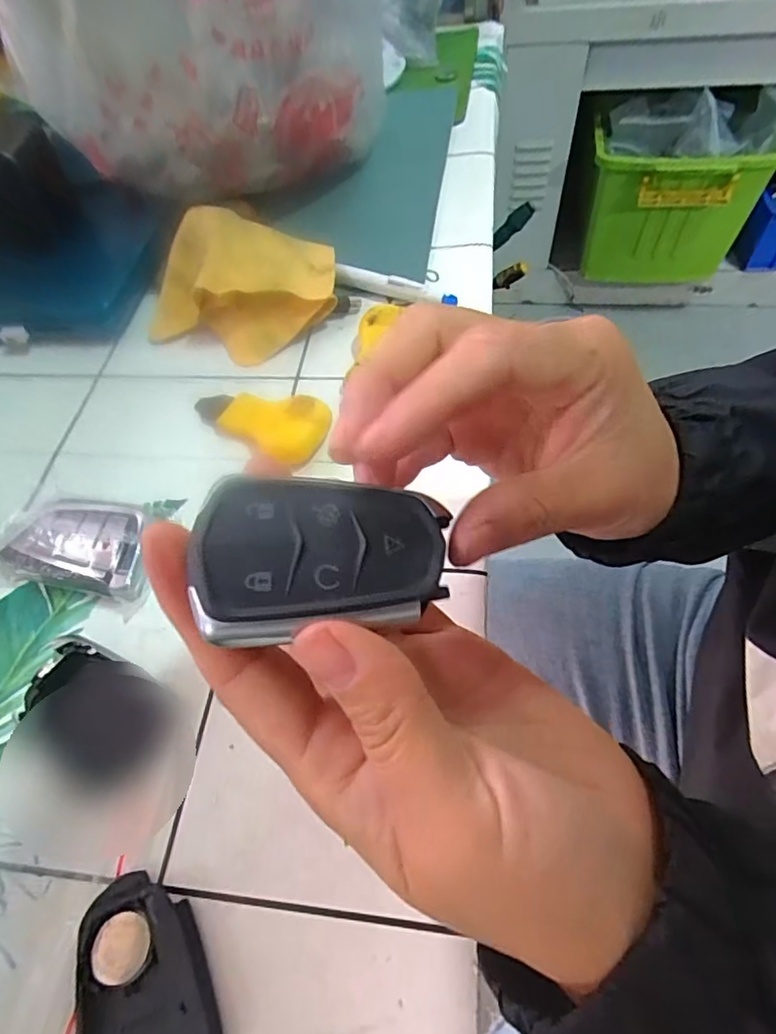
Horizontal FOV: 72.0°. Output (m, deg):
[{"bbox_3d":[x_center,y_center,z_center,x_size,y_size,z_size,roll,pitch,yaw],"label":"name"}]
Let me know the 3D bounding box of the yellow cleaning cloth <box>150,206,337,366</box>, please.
[{"bbox_3d":[-0.087,-0.135,0.309,0.109,0.050,0.070,-6,57,1],"label":"yellow cleaning cloth"}]

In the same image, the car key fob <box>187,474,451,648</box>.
[{"bbox_3d":[-0.015,0.008,0.124,0.056,0.012,0.039,-6,57,1],"label":"car key fob"}]

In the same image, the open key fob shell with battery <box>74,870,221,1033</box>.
[{"bbox_3d":[-0.074,0.140,0.158,0.037,0.005,0.057,-24,59,-11],"label":"open key fob shell with battery"}]

